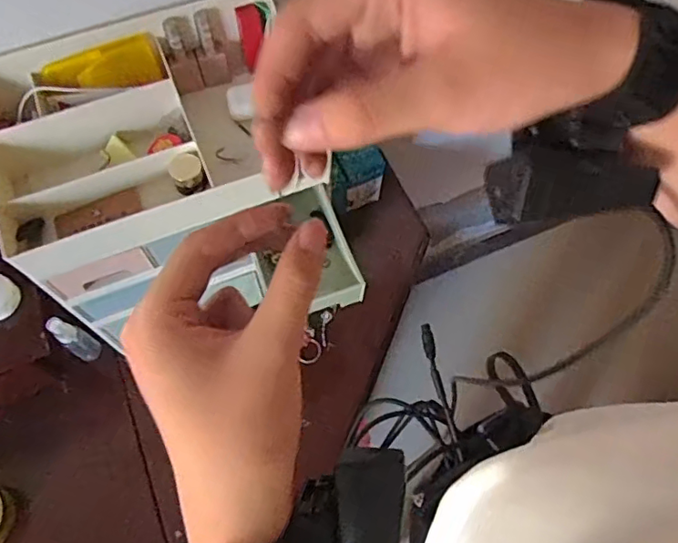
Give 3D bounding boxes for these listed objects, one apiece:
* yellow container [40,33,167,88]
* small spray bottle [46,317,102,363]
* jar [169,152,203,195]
[{"bbox_3d":[-0.244,-0.211,0.578,0.116,0.037,0.027,-17,65,-7],"label":"yellow container"},{"bbox_3d":[-0.350,0.090,0.733,0.022,0.110,0.029,29,68,14],"label":"small spray bottle"},{"bbox_3d":[-0.155,-0.100,0.570,0.037,0.024,0.037,0,90,1],"label":"jar"}]

